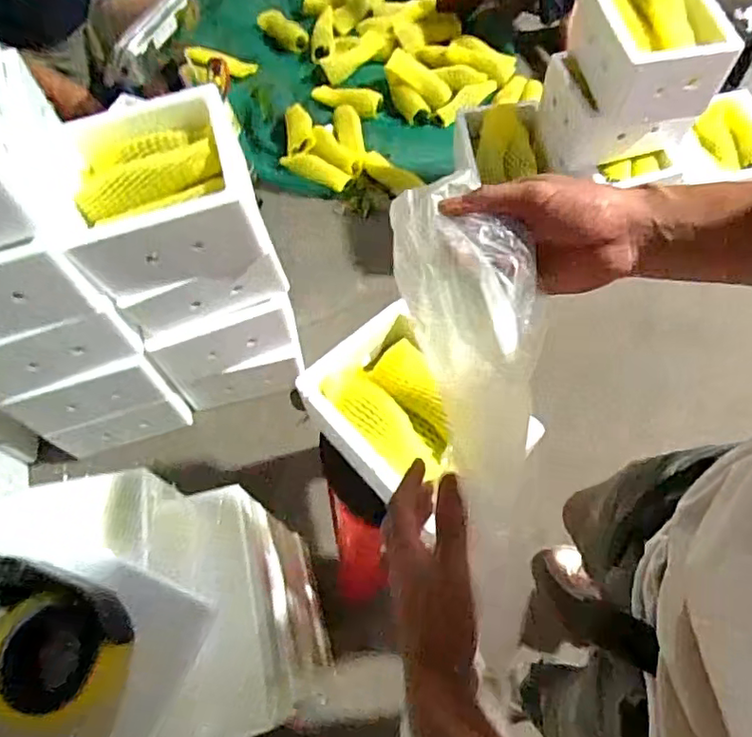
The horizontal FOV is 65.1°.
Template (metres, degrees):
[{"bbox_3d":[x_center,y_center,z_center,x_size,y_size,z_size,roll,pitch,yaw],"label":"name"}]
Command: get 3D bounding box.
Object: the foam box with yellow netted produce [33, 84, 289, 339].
[{"bbox_3d":[-0.376,-0.271,1.097,0.338,0.324,0.266,-15,64,-5],"label":"foam box with yellow netted produce"}]

